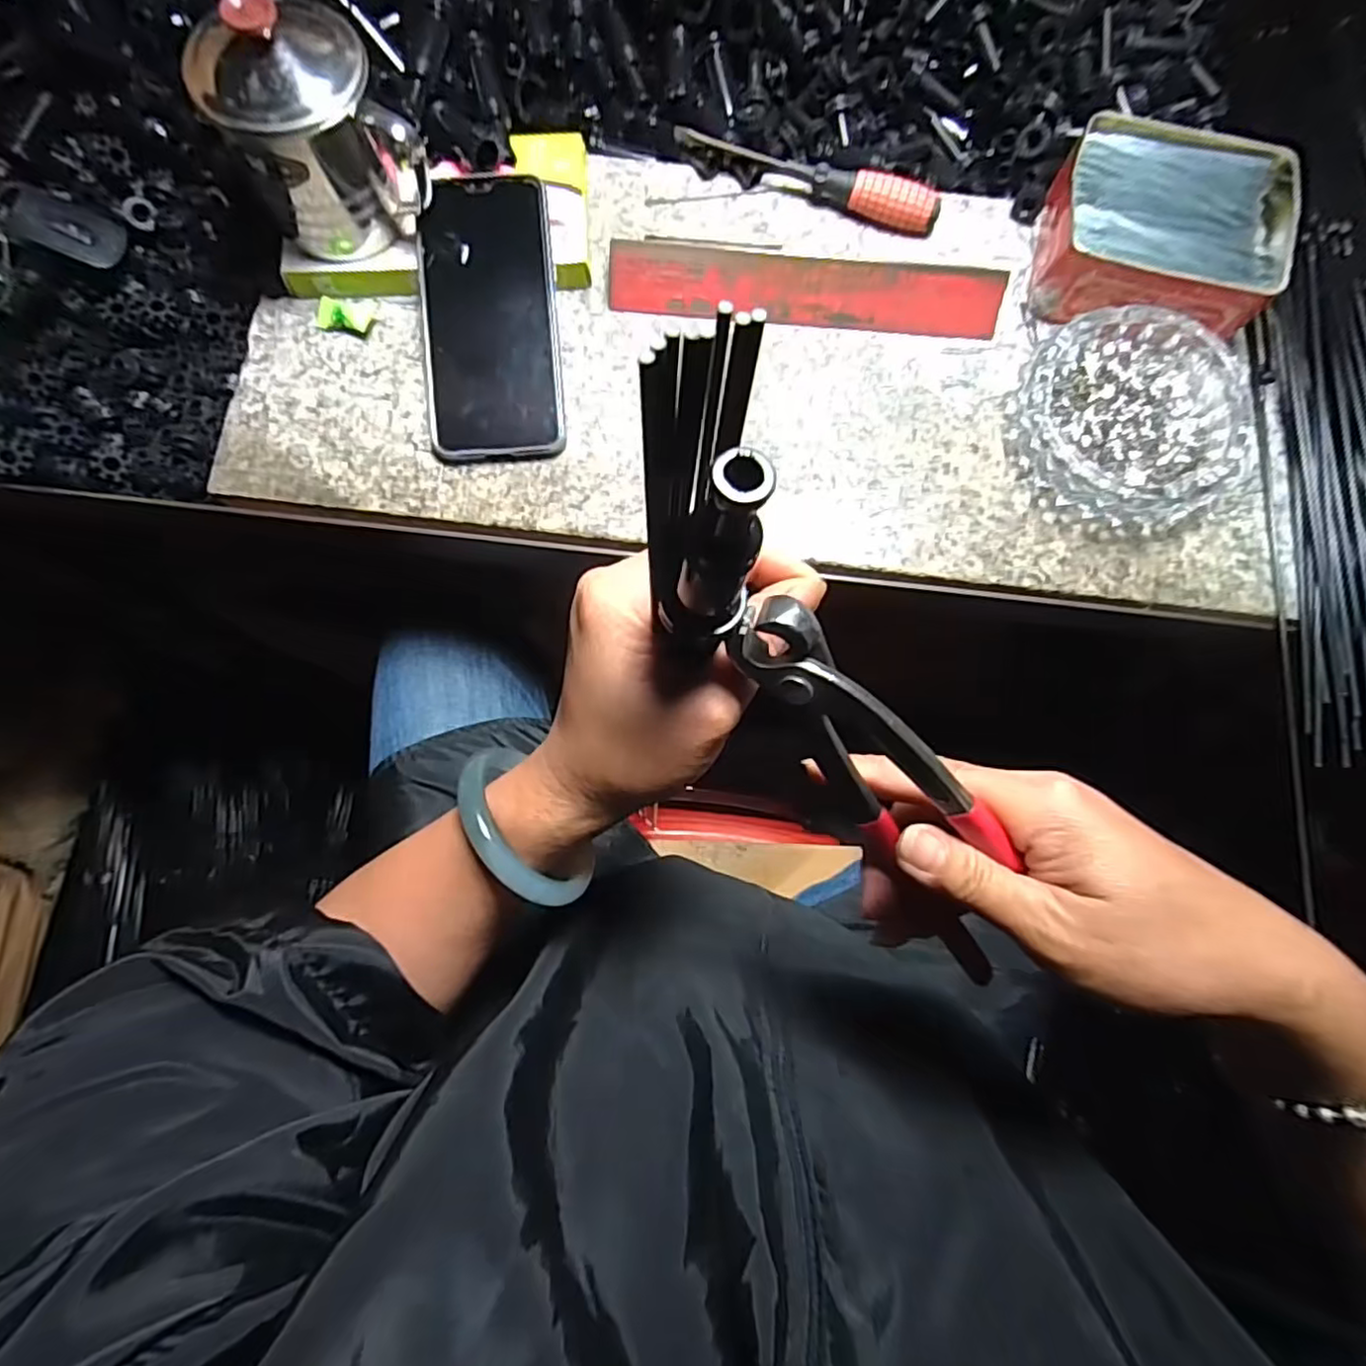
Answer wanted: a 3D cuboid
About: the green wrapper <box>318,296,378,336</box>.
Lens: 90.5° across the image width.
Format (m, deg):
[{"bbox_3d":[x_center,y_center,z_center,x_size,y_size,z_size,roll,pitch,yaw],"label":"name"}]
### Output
[{"bbox_3d":[-0.198,-0.217,0.398,0.033,0.006,0.021,10,79,1],"label":"green wrapper"}]

